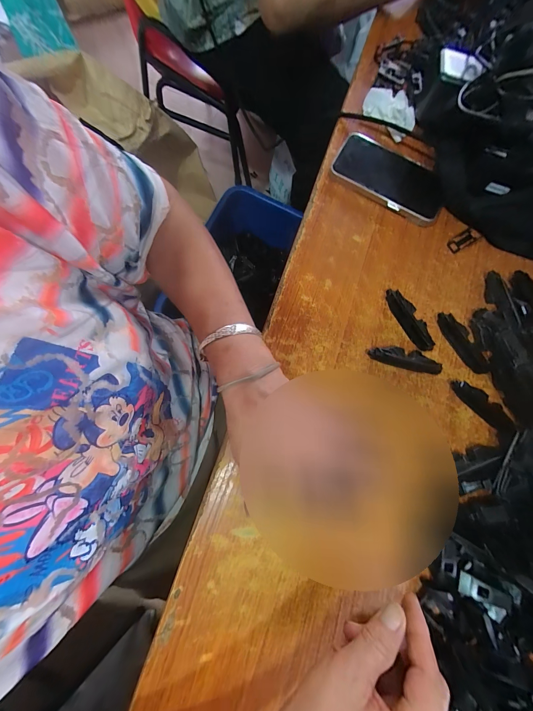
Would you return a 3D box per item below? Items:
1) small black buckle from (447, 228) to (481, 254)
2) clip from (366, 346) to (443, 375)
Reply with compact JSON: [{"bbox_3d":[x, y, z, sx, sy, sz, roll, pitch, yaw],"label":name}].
[{"bbox_3d":[0.255,-0.149,0.344,0.048,0.005,0.019,-33,83,-10],"label":"small black buckle"},{"bbox_3d":[0.156,0.003,0.299,0.081,0.019,0.021,11,78,-2],"label":"clip"}]

